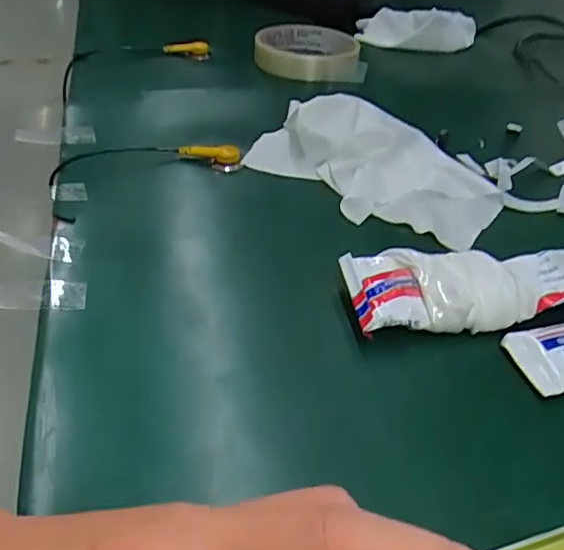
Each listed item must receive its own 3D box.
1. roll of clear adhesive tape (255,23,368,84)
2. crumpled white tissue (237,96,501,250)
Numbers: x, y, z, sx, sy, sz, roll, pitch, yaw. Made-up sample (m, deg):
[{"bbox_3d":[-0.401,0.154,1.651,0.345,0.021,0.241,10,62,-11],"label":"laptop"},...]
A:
[{"bbox_3d":[0.025,-0.204,0.546,0.097,0.025,0.087,33,48,29],"label":"roll of clear adhesive tape"},{"bbox_3d":[0.059,-0.077,0.385,0.162,0.034,0.088,15,42,12],"label":"crumpled white tissue"}]

